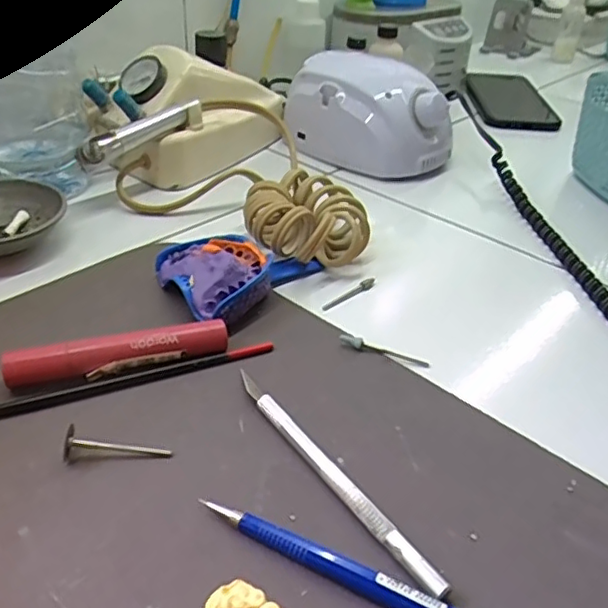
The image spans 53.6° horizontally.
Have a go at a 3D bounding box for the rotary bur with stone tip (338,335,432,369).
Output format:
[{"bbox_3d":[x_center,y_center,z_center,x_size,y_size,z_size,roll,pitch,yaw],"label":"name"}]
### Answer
[{"bbox_3d":[0.043,0.025,0.321,0.048,0.006,0.006,13,36,14],"label":"rotary bur with stone tip"}]

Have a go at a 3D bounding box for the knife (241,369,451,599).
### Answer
[{"bbox_3d":[0.009,0.069,0.253,0.008,0.007,0.133,-21,42,-31],"label":"knife"}]

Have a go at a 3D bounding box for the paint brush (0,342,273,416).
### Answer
[{"bbox_3d":[-0.096,0.039,0.290,0.170,0.005,0.008,-12,38,-21],"label":"paint brush"}]

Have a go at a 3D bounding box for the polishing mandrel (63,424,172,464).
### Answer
[{"bbox_3d":[-0.079,0.061,0.254,0.043,0.012,0.010,5,35,2],"label":"polishing mandrel"}]

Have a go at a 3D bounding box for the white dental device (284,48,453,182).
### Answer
[{"bbox_3d":[0.058,-0.173,0.543,0.135,0.077,0.085,32,44,34],"label":"white dental device"}]

